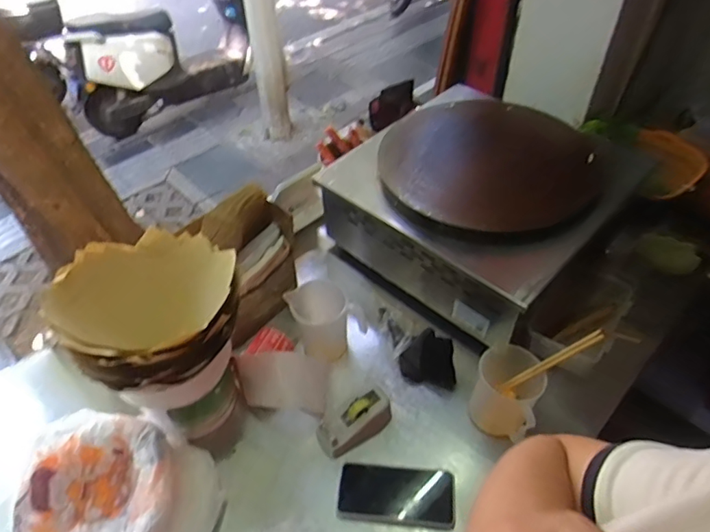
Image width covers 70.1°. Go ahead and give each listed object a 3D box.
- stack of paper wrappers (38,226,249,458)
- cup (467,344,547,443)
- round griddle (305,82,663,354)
[{"bbox_3d":[-0.265,0.108,0.738,0.210,0.275,0.216,7,48,8],"label":"stack of paper wrappers"},{"bbox_3d":[0.236,0.201,0.796,0.100,0.101,0.119,19,51,19],"label":"cup"},{"bbox_3d":[0.269,-0.138,1.052,0.436,0.253,0.520,33,57,28],"label":"round griddle"}]

